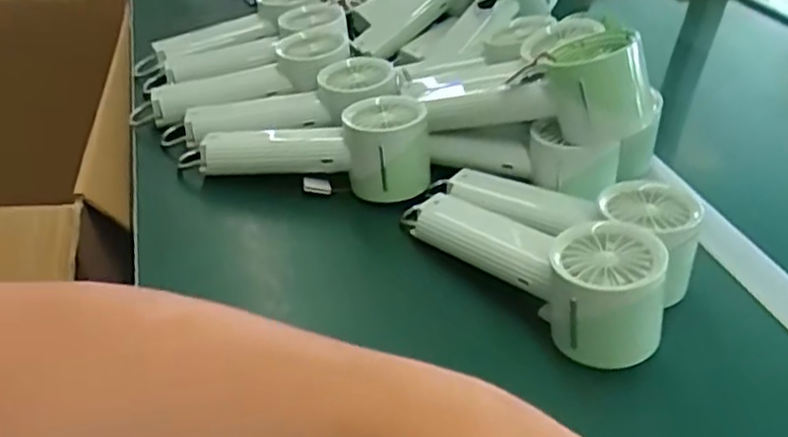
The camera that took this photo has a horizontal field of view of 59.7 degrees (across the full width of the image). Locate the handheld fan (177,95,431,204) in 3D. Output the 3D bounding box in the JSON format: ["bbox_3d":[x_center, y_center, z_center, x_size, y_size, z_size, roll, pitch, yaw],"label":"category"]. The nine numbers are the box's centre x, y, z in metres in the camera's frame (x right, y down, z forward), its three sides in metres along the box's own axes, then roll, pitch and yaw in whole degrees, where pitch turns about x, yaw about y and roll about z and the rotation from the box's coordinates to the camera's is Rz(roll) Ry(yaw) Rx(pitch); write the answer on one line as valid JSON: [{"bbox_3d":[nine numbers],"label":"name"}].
[{"bbox_3d":[-0.069,-0.062,0.524,0.193,0.060,0.063,10,37,8],"label":"handheld fan"}]

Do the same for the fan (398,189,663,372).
[{"bbox_3d":[0.083,0.025,0.439,0.058,0.070,0.196,-22,31,-30],"label":"fan"}]

